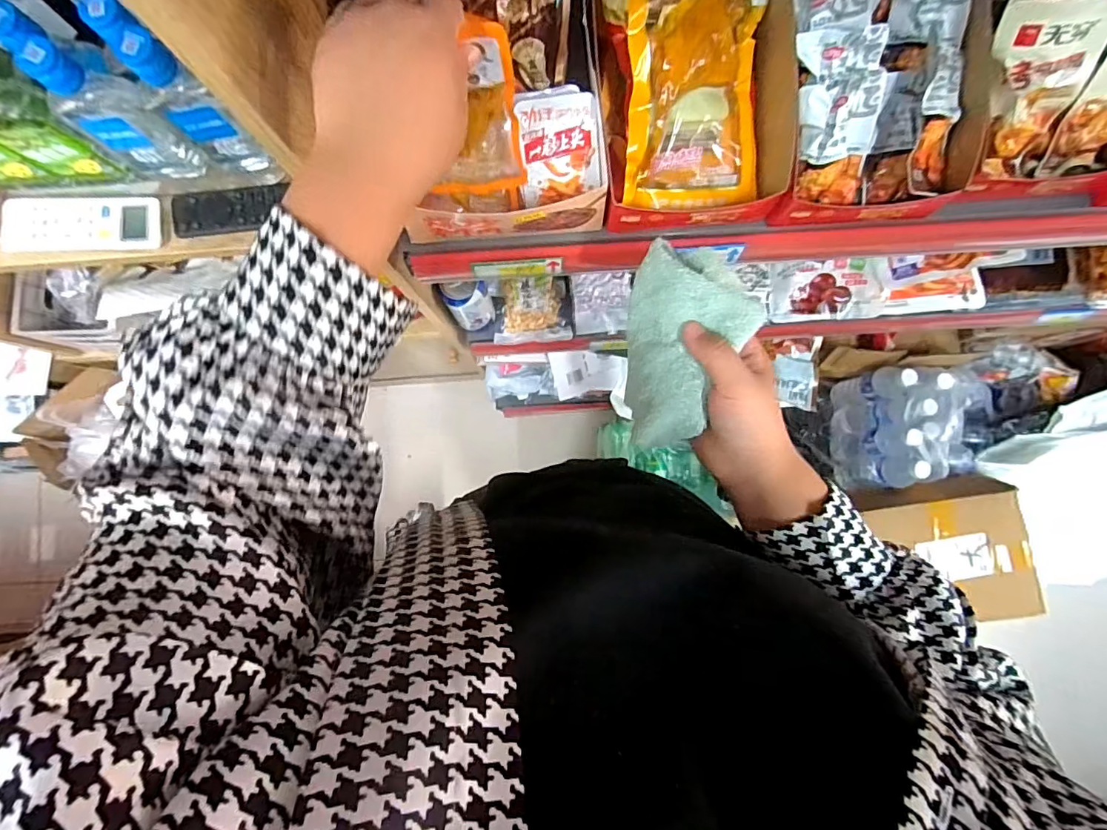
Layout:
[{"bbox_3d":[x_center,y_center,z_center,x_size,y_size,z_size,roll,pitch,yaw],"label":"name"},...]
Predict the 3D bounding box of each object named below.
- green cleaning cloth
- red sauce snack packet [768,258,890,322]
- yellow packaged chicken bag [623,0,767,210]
[{"bbox_3d":[0.099,-0.049,0.382,0.076,0.071,0.134,2,83,-5],"label":"green cleaning cloth"},{"bbox_3d":[0.439,-0.206,0.842,0.167,0.029,0.106,1,99,1],"label":"red sauce snack packet"},{"bbox_3d":[0.121,-0.295,0.441,0.130,0.032,0.216,-12,119,-18],"label":"yellow packaged chicken bag"}]

